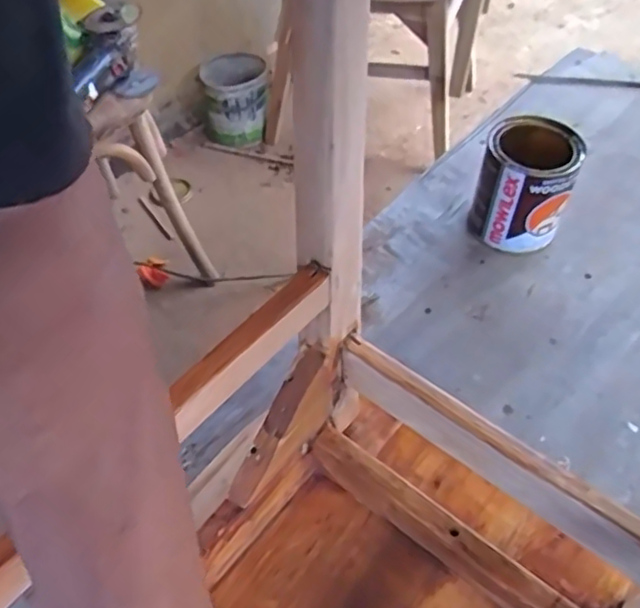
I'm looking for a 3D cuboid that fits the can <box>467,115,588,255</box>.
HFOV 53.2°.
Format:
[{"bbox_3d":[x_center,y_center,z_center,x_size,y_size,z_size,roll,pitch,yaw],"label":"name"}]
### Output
[{"bbox_3d":[0.248,-0.139,0.779,0.103,0.130,0.107,0,48,0],"label":"can"}]

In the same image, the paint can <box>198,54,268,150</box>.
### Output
[{"bbox_3d":[-0.230,-0.543,1.738,0.171,0.192,0.174,0,48,0],"label":"paint can"}]

